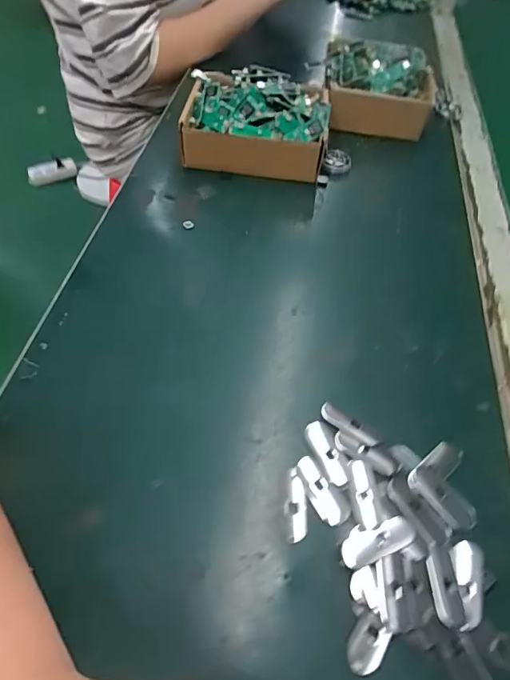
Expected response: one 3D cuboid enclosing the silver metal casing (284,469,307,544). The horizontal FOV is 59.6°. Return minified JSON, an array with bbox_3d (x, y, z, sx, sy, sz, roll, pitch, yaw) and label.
[{"bbox_3d":[0.028,0.115,0.313,0.014,0.004,0.048,1,54,-2],"label":"silver metal casing"}]

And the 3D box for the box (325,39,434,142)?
[{"bbox_3d":[0.170,-0.355,0.626,0.145,0.079,0.140,2,54,-1],"label":"box"}]

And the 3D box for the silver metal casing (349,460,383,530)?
[{"bbox_3d":[0.077,0.108,0.316,0.020,0.004,0.048,0,54,-2],"label":"silver metal casing"}]

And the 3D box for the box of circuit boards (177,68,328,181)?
[{"bbox_3d":[0.001,-0.268,0.550,0.173,0.083,0.123,3,54,0],"label":"box of circuit boards"}]

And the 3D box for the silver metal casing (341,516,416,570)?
[{"bbox_3d":[0.082,0.134,0.298,0.053,0.006,0.022,-18,57,-15],"label":"silver metal casing"}]

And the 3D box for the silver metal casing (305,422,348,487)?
[{"bbox_3d":[0.053,0.085,0.334,0.016,0.004,0.051,-18,57,-15],"label":"silver metal casing"}]

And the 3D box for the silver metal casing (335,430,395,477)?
[{"bbox_3d":[0.082,0.085,0.334,0.047,0.004,0.015,25,57,15],"label":"silver metal casing"}]

